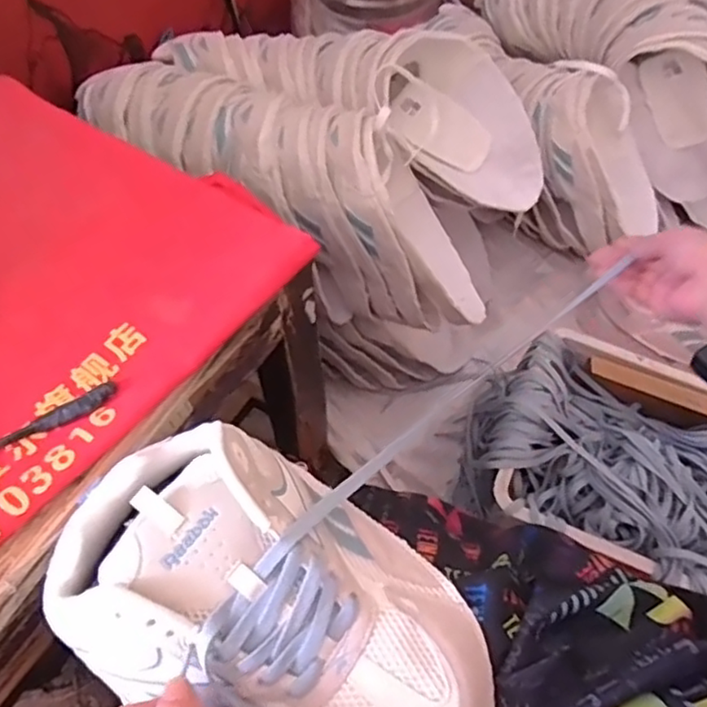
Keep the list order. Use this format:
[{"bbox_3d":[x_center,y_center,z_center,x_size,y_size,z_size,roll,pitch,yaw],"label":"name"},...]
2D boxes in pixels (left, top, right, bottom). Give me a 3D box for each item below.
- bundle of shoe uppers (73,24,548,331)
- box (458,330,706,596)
[{"bbox_3d":[-0.018,-0.233,0.711,0.434,0.163,0.309,23,63,10],"label":"bundle of shoe uppers"},{"bbox_3d":[0.313,0.141,0.729,0.350,0.139,0.240,25,63,11],"label":"box"}]

